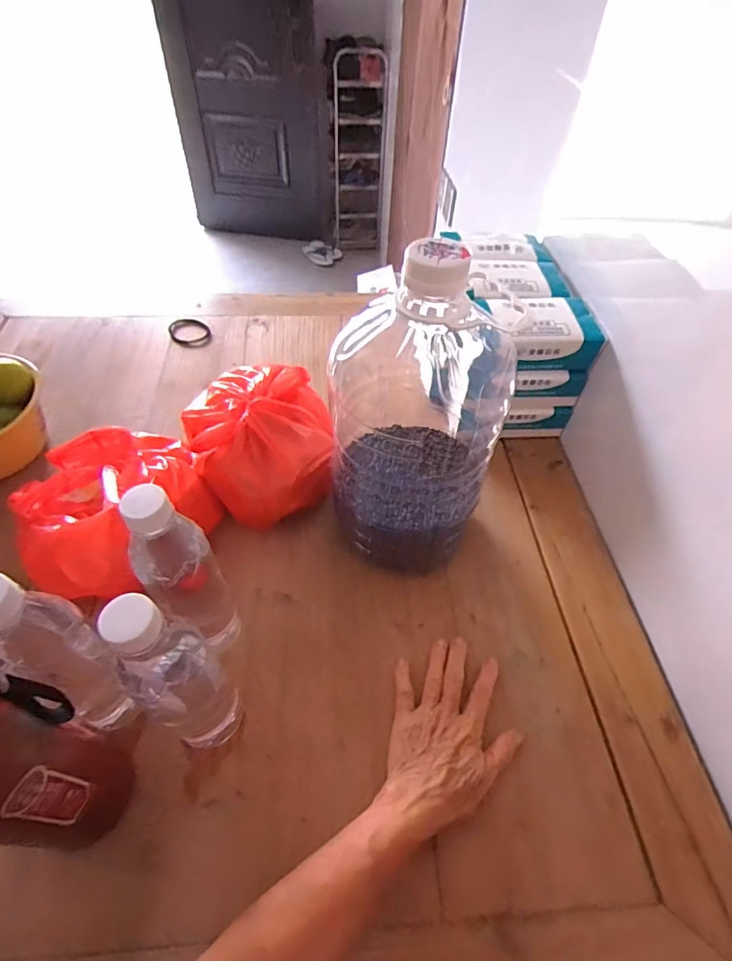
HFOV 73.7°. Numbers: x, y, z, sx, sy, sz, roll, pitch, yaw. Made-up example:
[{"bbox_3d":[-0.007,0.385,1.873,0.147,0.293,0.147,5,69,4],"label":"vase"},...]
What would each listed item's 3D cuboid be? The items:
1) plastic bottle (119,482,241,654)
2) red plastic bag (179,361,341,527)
[{"bbox_3d":[-0.158,0.087,0.432,0.058,0.238,0.058,-28,56,-20],"label":"plastic bottle"},{"bbox_3d":[-0.132,-0.054,0.620,0.172,0.112,0.212,-18,53,-13],"label":"red plastic bag"}]

